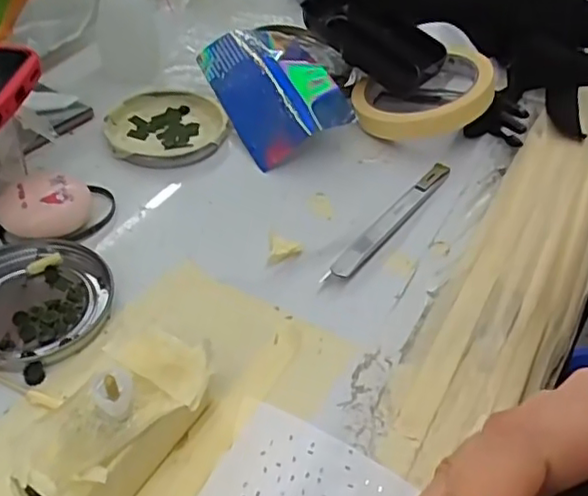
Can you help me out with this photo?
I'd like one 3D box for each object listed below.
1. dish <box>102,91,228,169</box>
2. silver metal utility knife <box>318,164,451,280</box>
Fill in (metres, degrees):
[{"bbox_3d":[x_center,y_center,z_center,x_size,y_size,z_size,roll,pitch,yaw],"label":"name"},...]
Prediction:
[{"bbox_3d":[-0.087,-0.082,0.427,0.077,0.009,0.078,2,43,-2],"label":"dish"},{"bbox_3d":[0.058,-0.019,0.373,0.015,0.009,0.133,28,49,24],"label":"silver metal utility knife"}]

